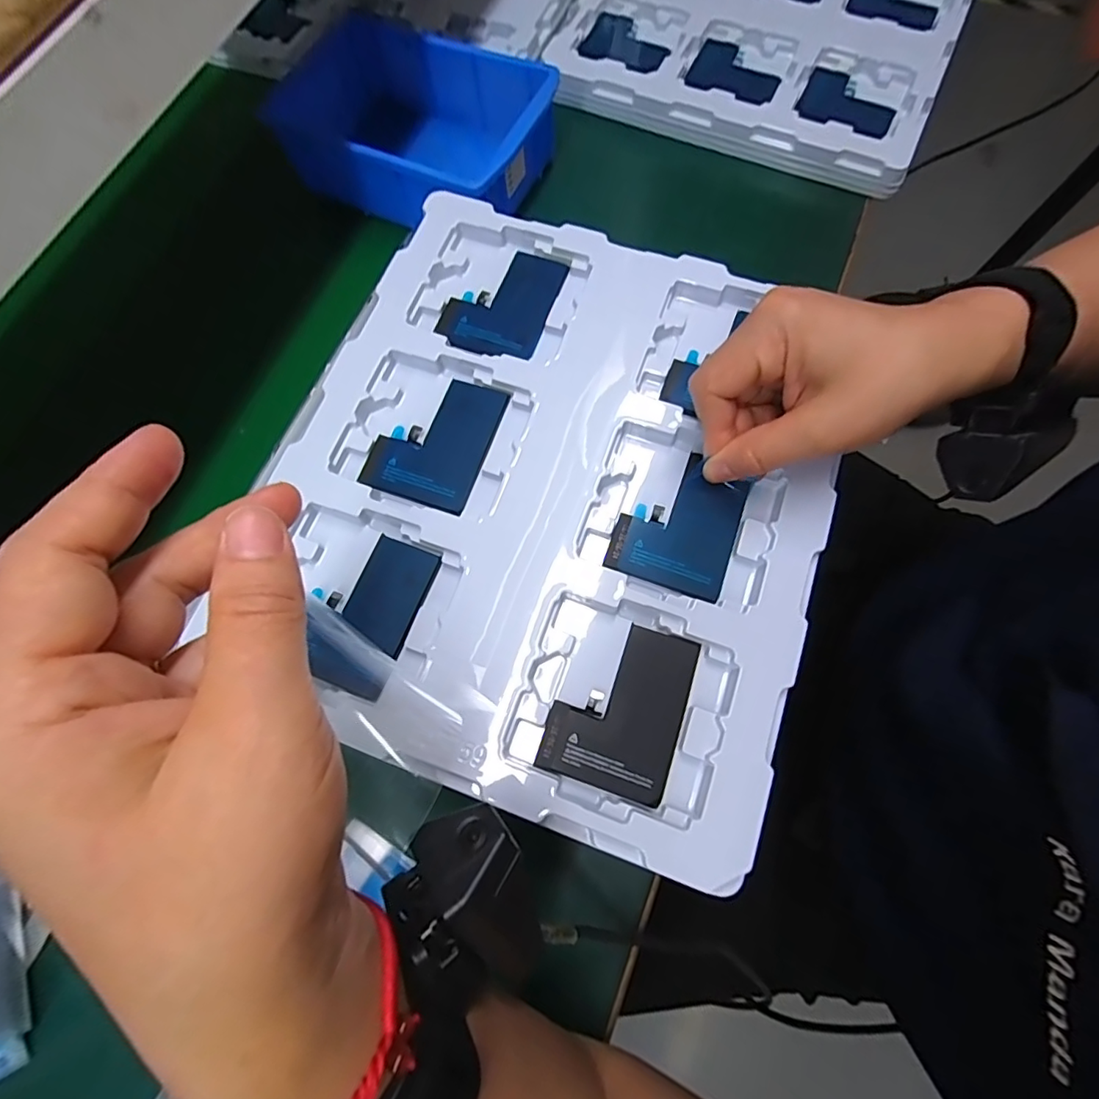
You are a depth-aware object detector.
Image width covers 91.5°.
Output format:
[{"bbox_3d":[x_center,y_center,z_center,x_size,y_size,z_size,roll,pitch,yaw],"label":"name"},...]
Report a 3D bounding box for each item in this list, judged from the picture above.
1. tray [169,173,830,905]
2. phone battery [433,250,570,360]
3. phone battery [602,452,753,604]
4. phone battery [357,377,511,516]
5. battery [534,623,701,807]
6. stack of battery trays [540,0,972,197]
[{"bbox_3d":[0.001,-0.036,0.284,0.271,0.017,0.307,18,73,7],"label":"tray"},{"bbox_3d":[-0.029,-0.149,0.322,0.060,0.004,0.077,16,72,7],"label":"phone battery"},{"bbox_3d":[0.068,-0.014,0.278,0.059,0.005,0.070,19,73,8],"label":"phone battery"},{"bbox_3d":[-0.062,-0.061,0.295,0.059,0.004,0.076,19,73,7],"label":"phone battery"},{"bbox_3d":[0.034,0.073,0.252,0.059,0.004,0.076,17,73,7],"label":"battery"},{"bbox_3d":[0.188,-0.468,0.480,0.316,0.030,0.268,23,73,9],"label":"stack of battery trays"}]

